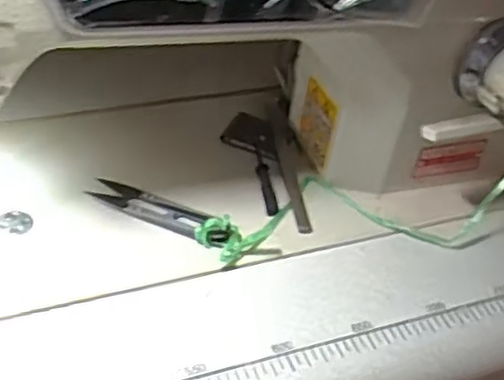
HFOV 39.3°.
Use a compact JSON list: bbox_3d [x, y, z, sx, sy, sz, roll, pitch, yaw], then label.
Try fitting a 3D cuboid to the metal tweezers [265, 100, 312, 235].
[{"bbox_3d":[0.024,-0.028,0.511,0.016,0.016,0.146,-1,41,-10],"label":"metal tweezers"}]

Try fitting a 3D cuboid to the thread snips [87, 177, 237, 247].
[{"bbox_3d":[-0.057,0.011,0.452,0.099,0.016,0.023,23,42,17],"label":"thread snips"}]

